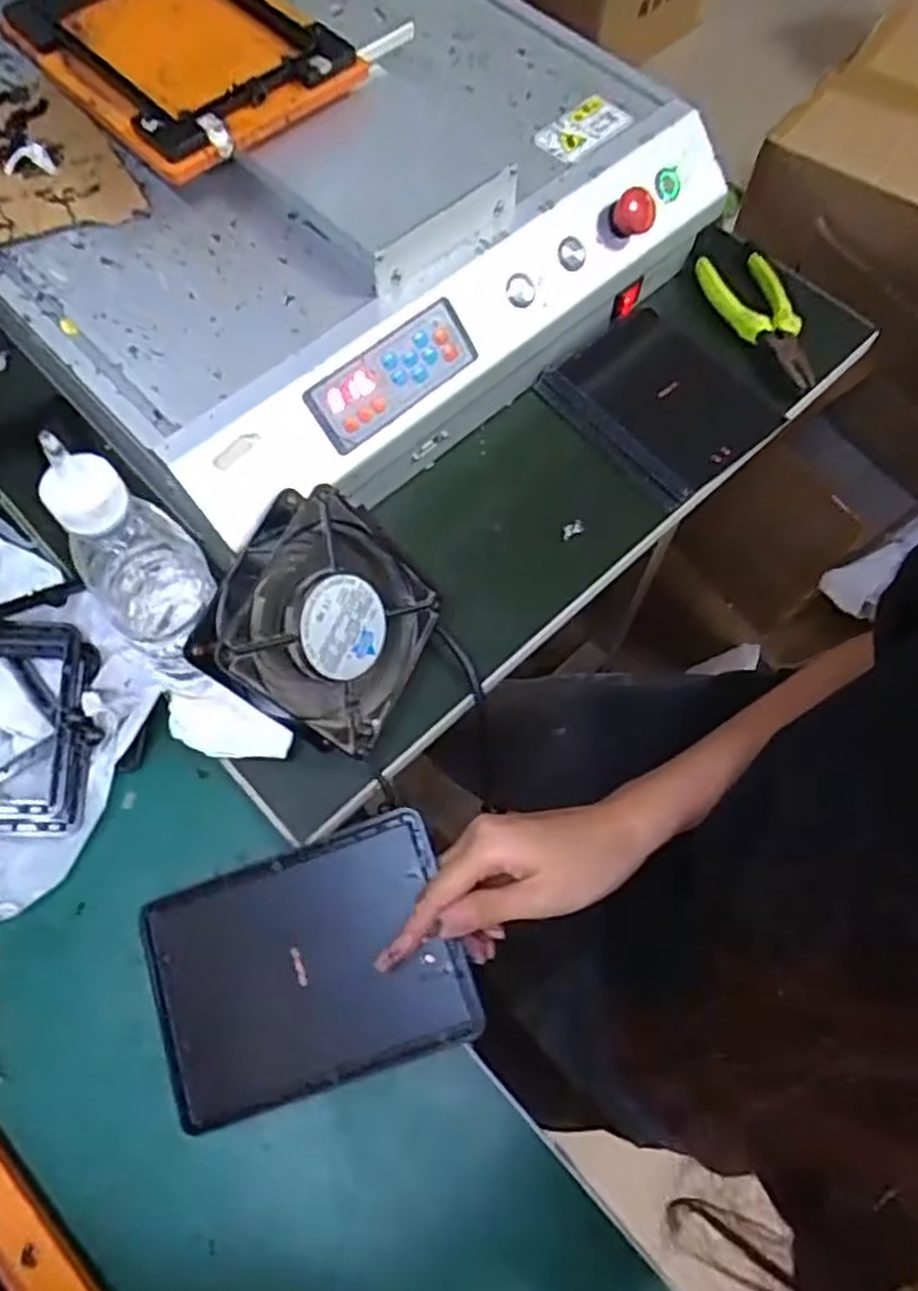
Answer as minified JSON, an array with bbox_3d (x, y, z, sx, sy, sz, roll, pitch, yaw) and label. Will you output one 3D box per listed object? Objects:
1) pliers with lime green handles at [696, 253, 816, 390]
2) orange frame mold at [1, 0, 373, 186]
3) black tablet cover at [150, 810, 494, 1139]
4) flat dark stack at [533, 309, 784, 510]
[{"bbox_3d":[0.236,-0.259,0.609,0.065,0.021,0.132,-12,67,-6],"label":"pliers with lime green handles"},{"bbox_3d":[-0.189,-0.397,0.504,0.150,0.027,0.226,-38,72,-15],"label":"orange frame mold"},{"bbox_3d":[-0.082,0.169,0.408,0.165,0.007,0.119,-20,73,1],"label":"black tablet cover"},{"bbox_3d":[0.148,-0.183,0.579,0.110,0.032,0.147,-39,72,-16],"label":"flat dark stack"}]

